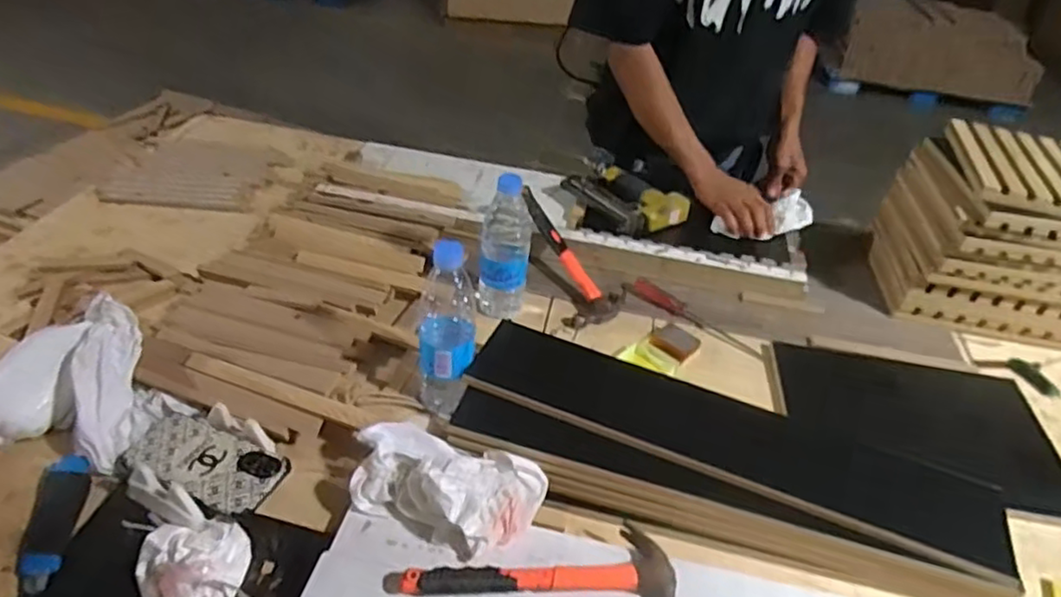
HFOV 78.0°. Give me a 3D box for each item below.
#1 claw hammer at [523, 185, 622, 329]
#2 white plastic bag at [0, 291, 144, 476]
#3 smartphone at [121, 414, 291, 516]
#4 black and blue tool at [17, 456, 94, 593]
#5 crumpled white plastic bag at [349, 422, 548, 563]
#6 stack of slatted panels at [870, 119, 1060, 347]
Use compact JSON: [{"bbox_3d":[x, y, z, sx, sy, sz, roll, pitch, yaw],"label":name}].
[{"bbox_3d":[0.042,-0.060,1.000,0.091,0.048,0.255,-19,68,-26],"label":"claw hammer"},{"bbox_3d":[-0.501,0.087,0.708,0.182,0.095,0.148,9,40,4],"label":"white plastic bag"},{"bbox_3d":[-0.331,0.166,0.667,0.161,0.016,0.080,17,34,14],"label":"smartphone"},{"bbox_3d":[-0.460,0.212,0.633,0.043,0.012,0.140,-4,41,-12],"label":"black and blue tool"},{"bbox_3d":[-0.089,0.179,0.656,0.198,0.050,0.111,15,41,11],"label":"crumpled white plastic bag"},{"bbox_3d":[0.747,-0.089,0.976,0.363,0.236,0.226,14,41,9],"label":"stack of slatted panels"}]

